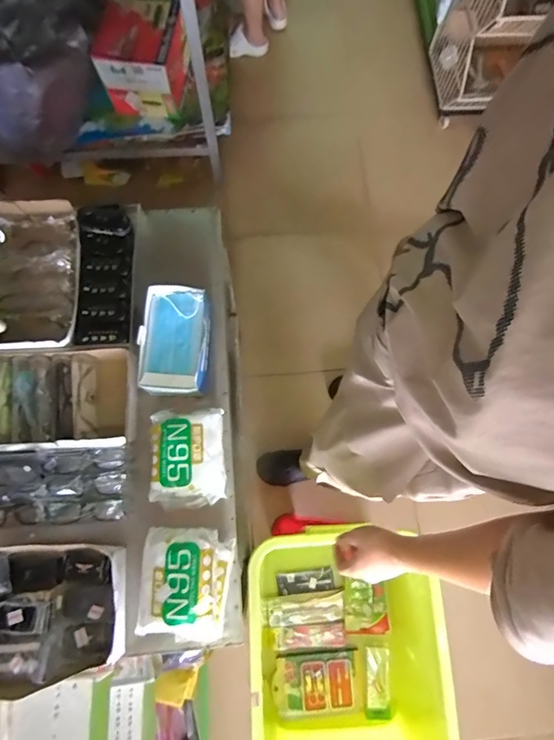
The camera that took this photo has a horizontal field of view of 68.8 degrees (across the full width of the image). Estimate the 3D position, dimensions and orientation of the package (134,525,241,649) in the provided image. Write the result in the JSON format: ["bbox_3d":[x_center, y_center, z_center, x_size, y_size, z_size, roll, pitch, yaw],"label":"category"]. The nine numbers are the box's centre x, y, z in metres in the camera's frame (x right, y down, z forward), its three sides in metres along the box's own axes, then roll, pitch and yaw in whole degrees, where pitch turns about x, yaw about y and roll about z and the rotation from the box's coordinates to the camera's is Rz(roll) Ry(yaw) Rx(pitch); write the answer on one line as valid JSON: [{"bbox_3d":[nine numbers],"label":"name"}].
[{"bbox_3d":[-0.129,0.328,0.614,0.140,0.103,0.166,2,75,-1],"label":"package"}]

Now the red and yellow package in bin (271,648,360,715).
[{"bbox_3d":[0.095,0.758,0.983,0.207,0.015,0.130,-4,75,-2],"label":"red and yellow package in bin"}]

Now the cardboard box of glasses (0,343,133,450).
[{"bbox_3d":[-0.391,0.049,0.705,0.272,0.083,0.175,0,75,-1],"label":"cardboard box of glasses"}]

